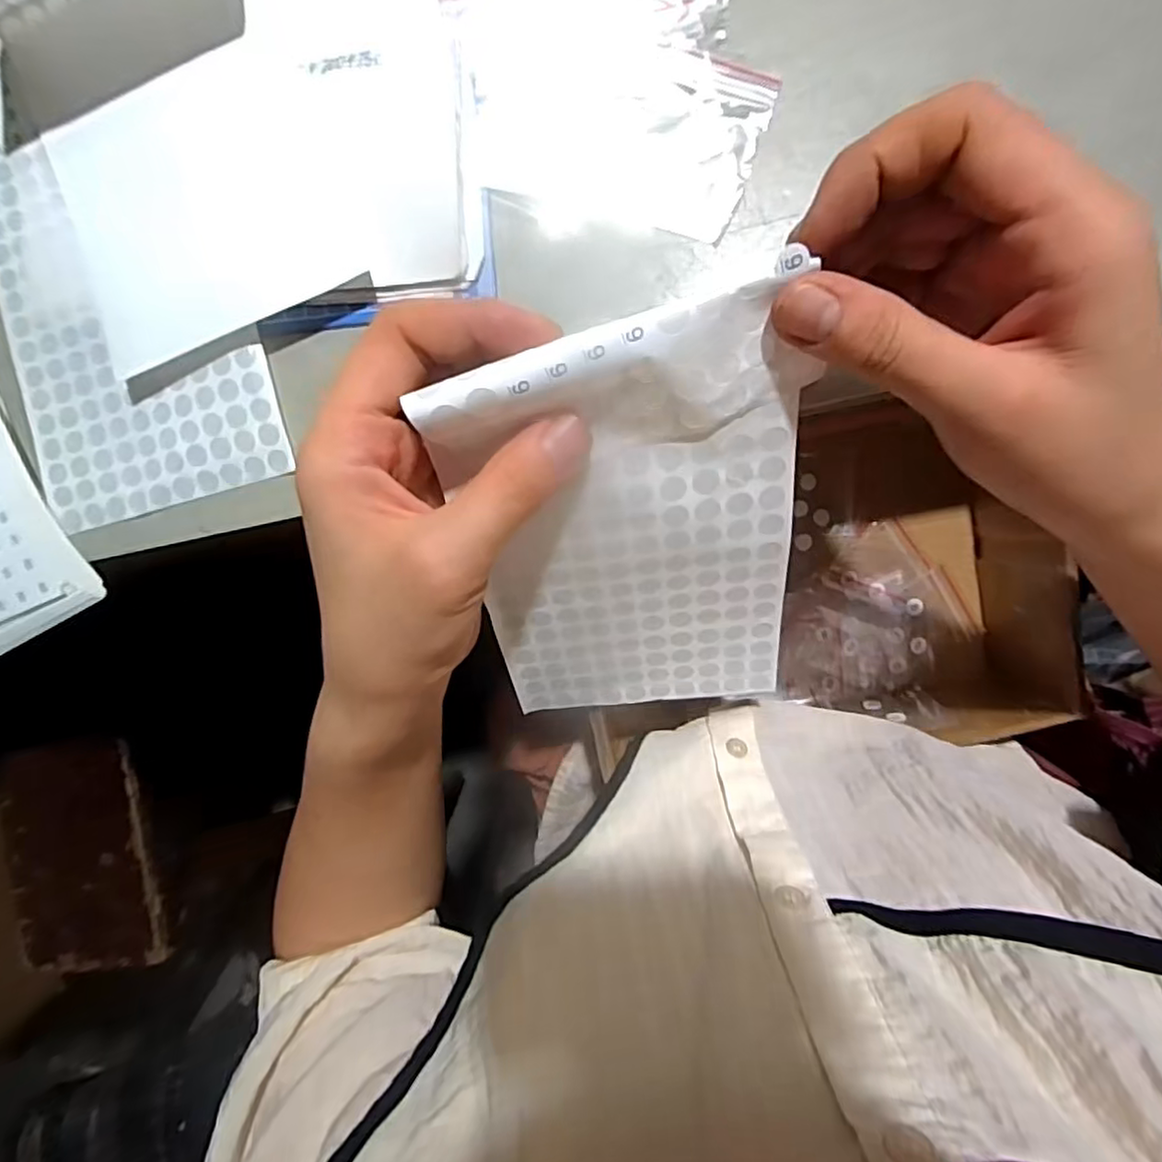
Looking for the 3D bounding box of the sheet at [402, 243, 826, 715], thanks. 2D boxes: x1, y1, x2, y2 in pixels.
[{"bbox_3d":[0.020,-0.009,0.252,0.122,0.194,0.016,-9,46,3],"label":"sheet"}]

